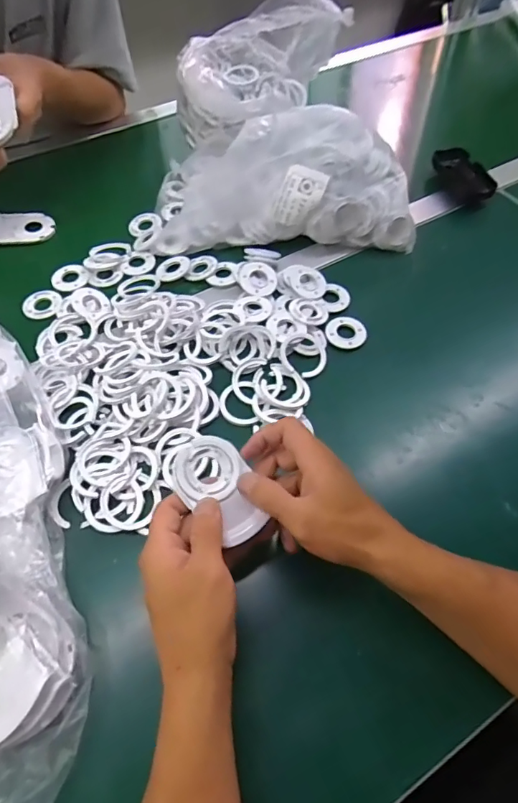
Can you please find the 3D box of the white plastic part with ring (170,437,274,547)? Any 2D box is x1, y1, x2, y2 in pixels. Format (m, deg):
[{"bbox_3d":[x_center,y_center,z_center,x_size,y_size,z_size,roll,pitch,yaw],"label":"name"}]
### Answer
[{"bbox_3d":[-0.028,0.066,0.359,0.053,0.020,0.085,-40,70,-22],"label":"white plastic part with ring"}]

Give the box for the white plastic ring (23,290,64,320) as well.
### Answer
[{"bbox_3d":[-0.258,-0.116,0.553,0.042,0.010,0.041,0,57,0],"label":"white plastic ring"}]

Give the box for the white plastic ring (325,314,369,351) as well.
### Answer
[{"bbox_3d":[0.098,-0.080,0.521,0.043,0.007,0.045,0,57,0],"label":"white plastic ring"}]

